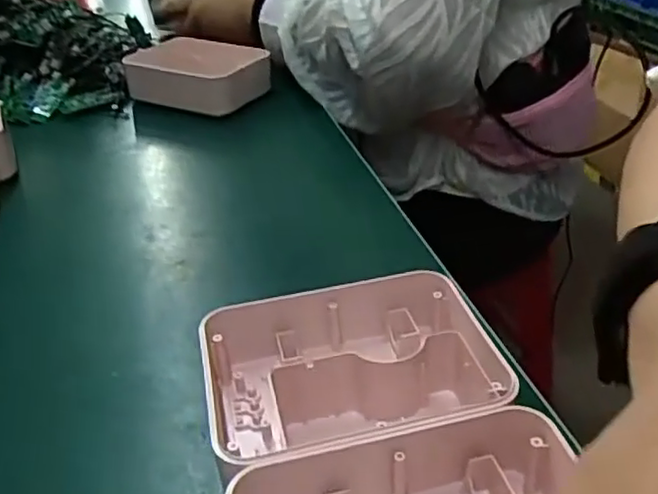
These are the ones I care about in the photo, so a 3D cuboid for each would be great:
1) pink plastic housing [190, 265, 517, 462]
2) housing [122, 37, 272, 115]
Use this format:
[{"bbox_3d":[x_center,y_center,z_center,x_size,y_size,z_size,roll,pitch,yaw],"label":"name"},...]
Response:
[{"bbox_3d":[0.012,0.060,0.303,0.134,0.039,0.096,-10,33,-8],"label":"pink plastic housing"},{"bbox_3d":[-0.135,-0.176,0.674,0.125,0.046,0.091,15,38,29],"label":"housing"}]

